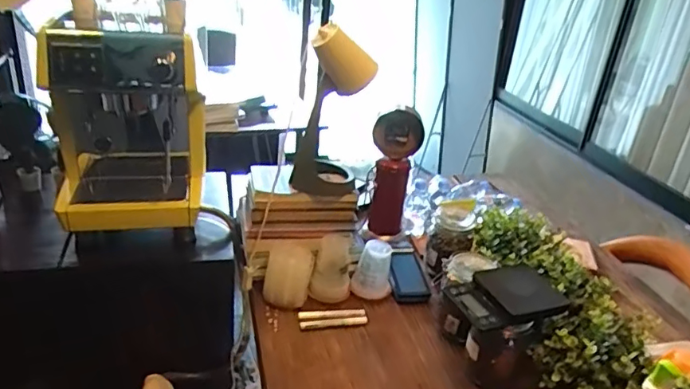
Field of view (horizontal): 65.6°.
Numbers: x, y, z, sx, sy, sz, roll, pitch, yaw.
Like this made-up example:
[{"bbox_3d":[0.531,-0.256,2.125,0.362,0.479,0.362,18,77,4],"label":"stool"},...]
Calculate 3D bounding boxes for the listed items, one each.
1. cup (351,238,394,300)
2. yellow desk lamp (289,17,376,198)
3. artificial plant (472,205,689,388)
[{"bbox_3d":[0.065,0.167,1.222,0.085,0.113,0.087,8,27,4],"label":"cup"},{"bbox_3d":[-0.028,-0.169,1.171,0.153,0.384,0.182,5,27,-1],"label":"yellow desk lamp"},{"bbox_3d":[0.434,0.256,0.987,0.215,0.176,0.692,-2,28,-14],"label":"artificial plant"}]

